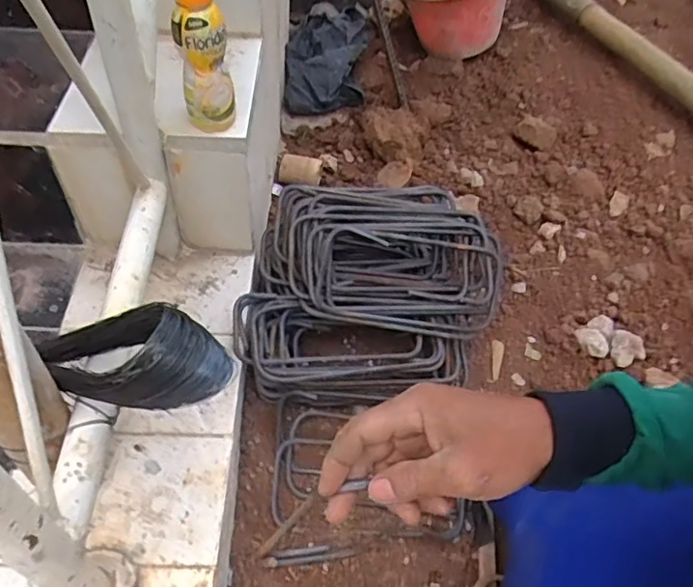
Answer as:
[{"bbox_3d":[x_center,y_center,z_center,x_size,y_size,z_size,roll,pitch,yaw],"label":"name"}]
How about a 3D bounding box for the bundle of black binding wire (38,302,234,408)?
[{"bbox_3d":[-0.214,0.059,0.554,0.207,0.084,0.082,2,47,30],"label":"bundle of black binding wire"}]

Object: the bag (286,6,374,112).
[{"bbox_3d":[-0.041,-0.546,1.320,0.174,0.112,0.339,2,52,-1],"label":"bag"}]

